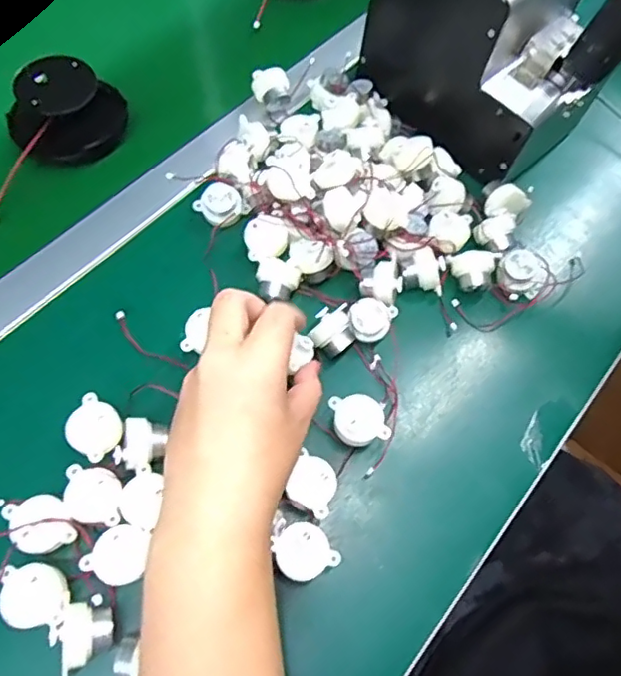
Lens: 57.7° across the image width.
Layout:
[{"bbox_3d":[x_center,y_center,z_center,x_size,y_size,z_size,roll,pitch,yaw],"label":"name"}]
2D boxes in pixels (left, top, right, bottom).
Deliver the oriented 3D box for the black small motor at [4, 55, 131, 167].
[{"bbox_3d":[-0.203,-0.185,0.467,0.075,0.048,0.078,2,64,-3],"label":"black small motor"}]

